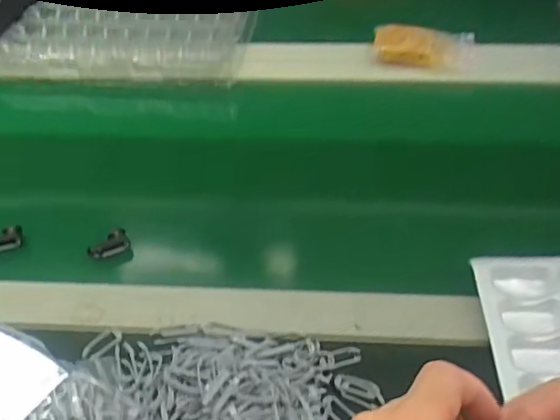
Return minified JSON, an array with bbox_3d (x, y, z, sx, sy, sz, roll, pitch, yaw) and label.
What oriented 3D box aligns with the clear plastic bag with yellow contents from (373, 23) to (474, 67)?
[{"bbox_3d":[0.173,-0.196,0.691,0.119,0.023,0.069,1,46,2],"label":"clear plastic bag with yellow contents"}]

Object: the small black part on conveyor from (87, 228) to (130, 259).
[{"bbox_3d":[-0.148,0.031,0.506,0.035,0.011,0.018,-24,50,-20],"label":"small black part on conveyor"}]

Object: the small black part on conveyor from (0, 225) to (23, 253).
[{"bbox_3d":[-0.243,0.028,0.512,0.036,0.012,0.017,-25,50,-21],"label":"small black part on conveyor"}]

